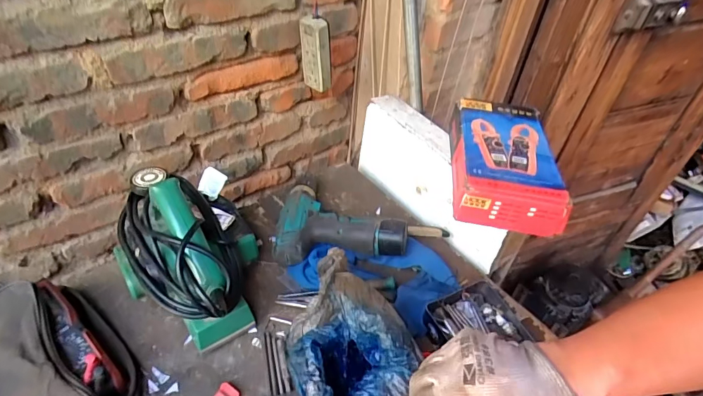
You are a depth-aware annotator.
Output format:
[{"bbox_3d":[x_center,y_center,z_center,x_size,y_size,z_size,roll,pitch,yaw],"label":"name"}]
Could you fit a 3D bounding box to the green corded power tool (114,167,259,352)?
[{"bbox_3d":[-0.211,0.062,0.551,0.158,0.169,0.245,-21,48,-26],"label":"green corded power tool"}]

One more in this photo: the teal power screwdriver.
[{"bbox_3d":[-0.017,0.048,0.691,0.197,0.074,0.147,4,42,-1],"label":"teal power screwdriver"}]

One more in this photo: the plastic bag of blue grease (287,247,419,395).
[{"bbox_3d":[-0.002,0.165,0.485,0.142,0.094,0.232,1,42,-4],"label":"plastic bag of blue grease"}]

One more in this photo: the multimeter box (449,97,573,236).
[{"bbox_3d":[0.225,-0.057,0.641,0.141,0.059,0.244,9,42,4],"label":"multimeter box"}]

